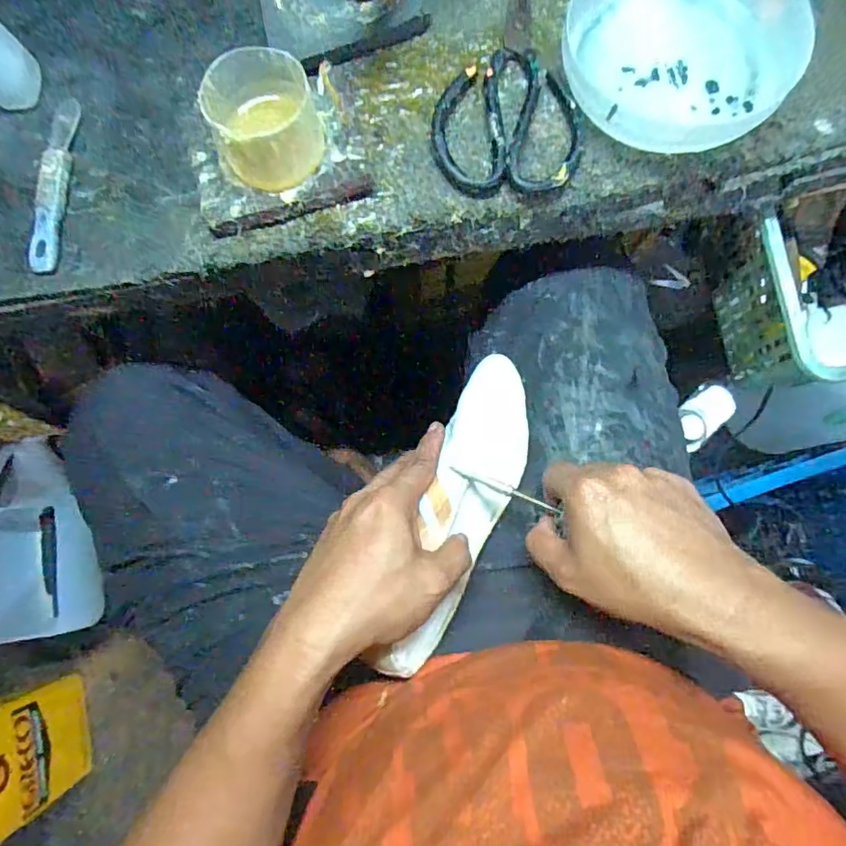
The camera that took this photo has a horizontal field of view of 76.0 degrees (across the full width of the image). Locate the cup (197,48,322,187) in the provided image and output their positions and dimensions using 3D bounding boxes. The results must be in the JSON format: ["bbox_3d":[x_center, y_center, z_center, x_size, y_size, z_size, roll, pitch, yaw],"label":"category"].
[{"bbox_3d":[-0.100,-0.191,0.352,0.070,0.054,0.079,-22,81,-4],"label":"cup"}]

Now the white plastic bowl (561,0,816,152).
[{"bbox_3d":[0.171,-0.261,0.367,0.154,0.037,0.147,-22,81,-4],"label":"white plastic bowl"}]

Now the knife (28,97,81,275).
[{"bbox_3d":[-0.259,-0.169,0.380,0.018,0.012,0.141,-2,80,0],"label":"knife"}]

